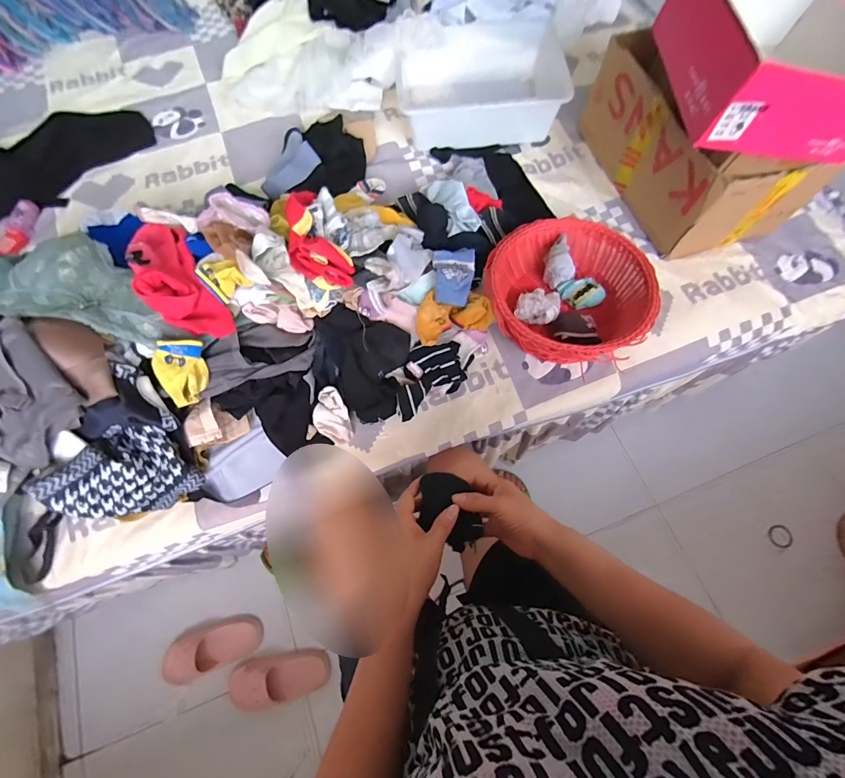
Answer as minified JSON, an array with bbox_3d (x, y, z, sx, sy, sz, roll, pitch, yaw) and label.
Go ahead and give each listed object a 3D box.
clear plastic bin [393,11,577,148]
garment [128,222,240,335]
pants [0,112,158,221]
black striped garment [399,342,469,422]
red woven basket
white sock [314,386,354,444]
[{"bbox_3d":[0.126,-0.709,0.898,0.358,0.109,0.276,-3,70,0],"label":"clear plastic bin"},{"bbox_3d":[-0.366,-0.170,0.563,0.081,0.065,0.233,-32,72,-10],"label":"garment"},{"bbox_3d":[-0.928,-0.517,0.862,0.583,0.049,0.349,-36,73,-12],"label":"pants"},{"bbox_3d":[0.007,-0.024,0.649,0.144,0.056,0.086,-33,73,-11],"label":"black striped garment"},{"bbox_3d":[0.253,-0.161,0.717,0.273,0.133,0.269,0,70,1],"label":"red woven basket"},{"bbox_3d":[-0.149,0.047,0.640,0.054,0.024,0.095,-18,97,-10],"label":"white sock"}]

